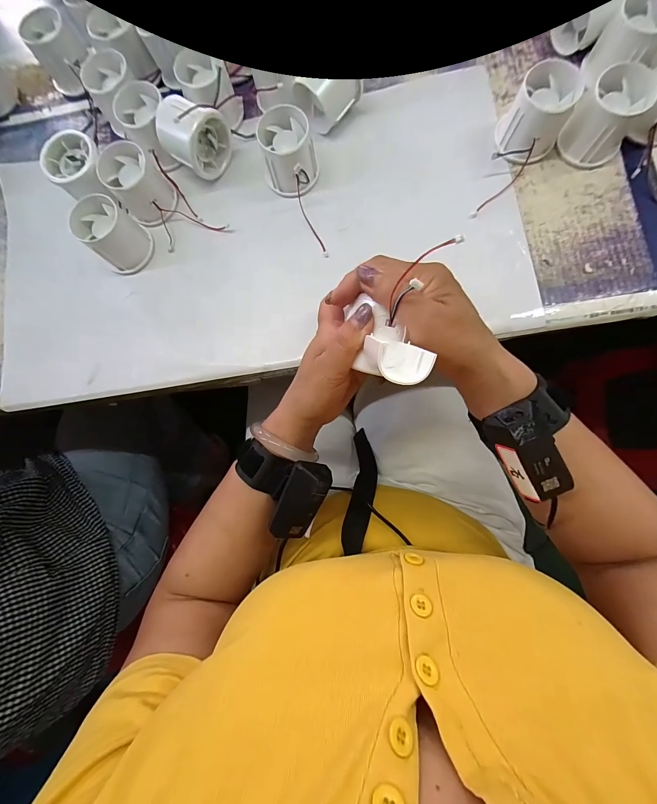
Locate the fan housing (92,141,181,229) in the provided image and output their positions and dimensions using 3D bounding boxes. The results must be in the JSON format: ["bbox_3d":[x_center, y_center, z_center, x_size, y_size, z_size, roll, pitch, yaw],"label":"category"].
[{"bbox_3d":[-0.198,-0.222,0.332,0.055,0.050,0.054,38,87,9],"label":"fan housing"}]

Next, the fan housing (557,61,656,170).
[{"bbox_3d":[0.256,-0.260,0.294,0.051,0.050,0.055,-1,82,5],"label":"fan housing"}]

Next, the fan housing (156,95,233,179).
[{"bbox_3d":[-0.138,-0.271,0.324,0.056,0.058,0.059,35,87,9],"label":"fan housing"}]

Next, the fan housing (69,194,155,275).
[{"bbox_3d":[-0.224,-0.173,0.330,0.056,0.044,0.054,-1,82,5],"label":"fan housing"}]

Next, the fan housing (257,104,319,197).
[{"bbox_3d":[-0.040,-0.248,0.323,0.056,0.045,0.065,-12,81,3],"label":"fan housing"}]

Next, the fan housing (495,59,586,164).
[{"bbox_3d":[0.194,-0.267,0.300,0.055,0.050,0.055,-1,82,5],"label":"fan housing"}]

